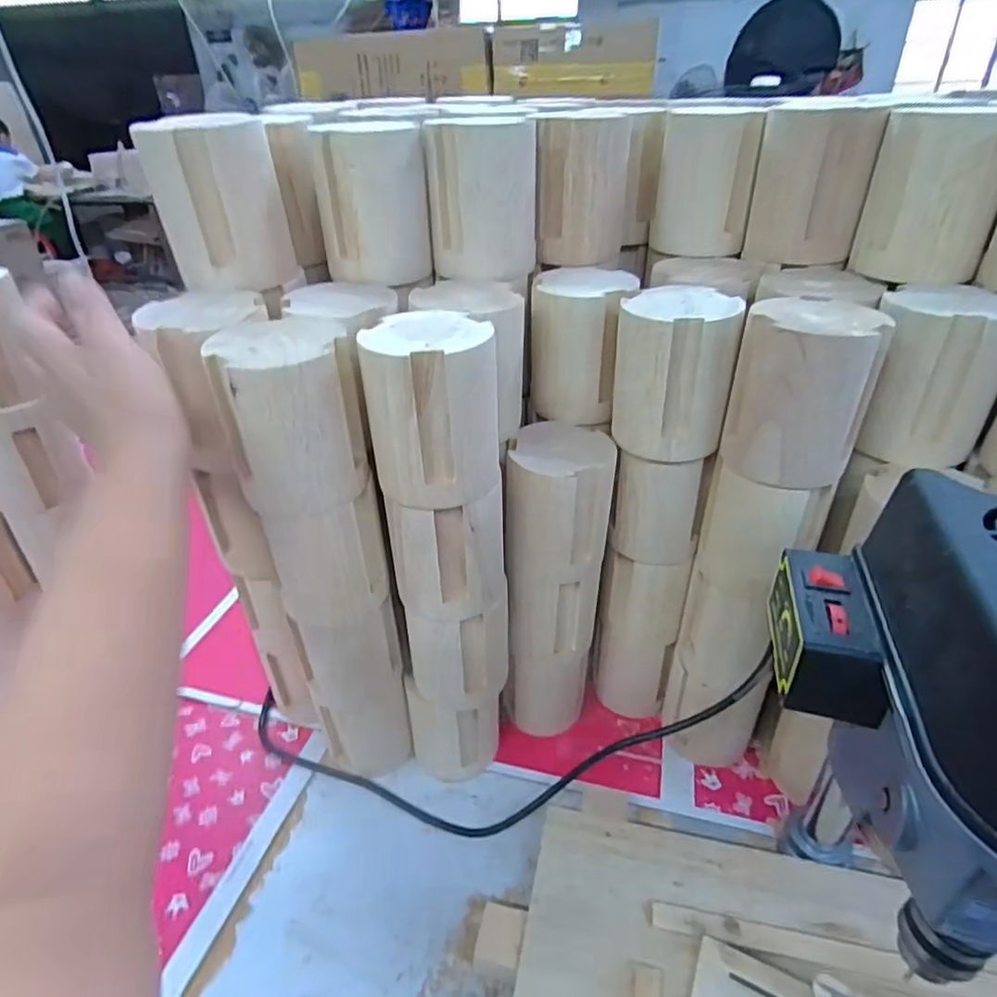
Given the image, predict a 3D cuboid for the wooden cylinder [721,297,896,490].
[{"bbox_3d":[0.191,-0.067,0.387,0.080,0.098,0.073,15,37,23],"label":"wooden cylinder"}]

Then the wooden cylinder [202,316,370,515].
[{"bbox_3d":[-0.124,-0.051,0.371,0.078,0.095,0.073,-15,36,-18],"label":"wooden cylinder"}]

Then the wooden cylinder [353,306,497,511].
[{"bbox_3d":[-0.040,-0.055,0.377,0.078,0.098,0.070,-7,34,-7],"label":"wooden cylinder"}]

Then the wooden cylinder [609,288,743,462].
[{"bbox_3d":[0.121,-0.087,0.424,0.079,0.098,0.071,10,36,16],"label":"wooden cylinder"}]

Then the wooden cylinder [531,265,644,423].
[{"bbox_3d":[0.063,-0.118,0.467,0.068,0.094,0.075,11,36,18],"label":"wooden cylinder"}]

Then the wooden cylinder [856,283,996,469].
[{"bbox_3d":[0.286,-0.081,0.400,0.073,0.096,0.081,26,43,34],"label":"wooden cylinder"}]

